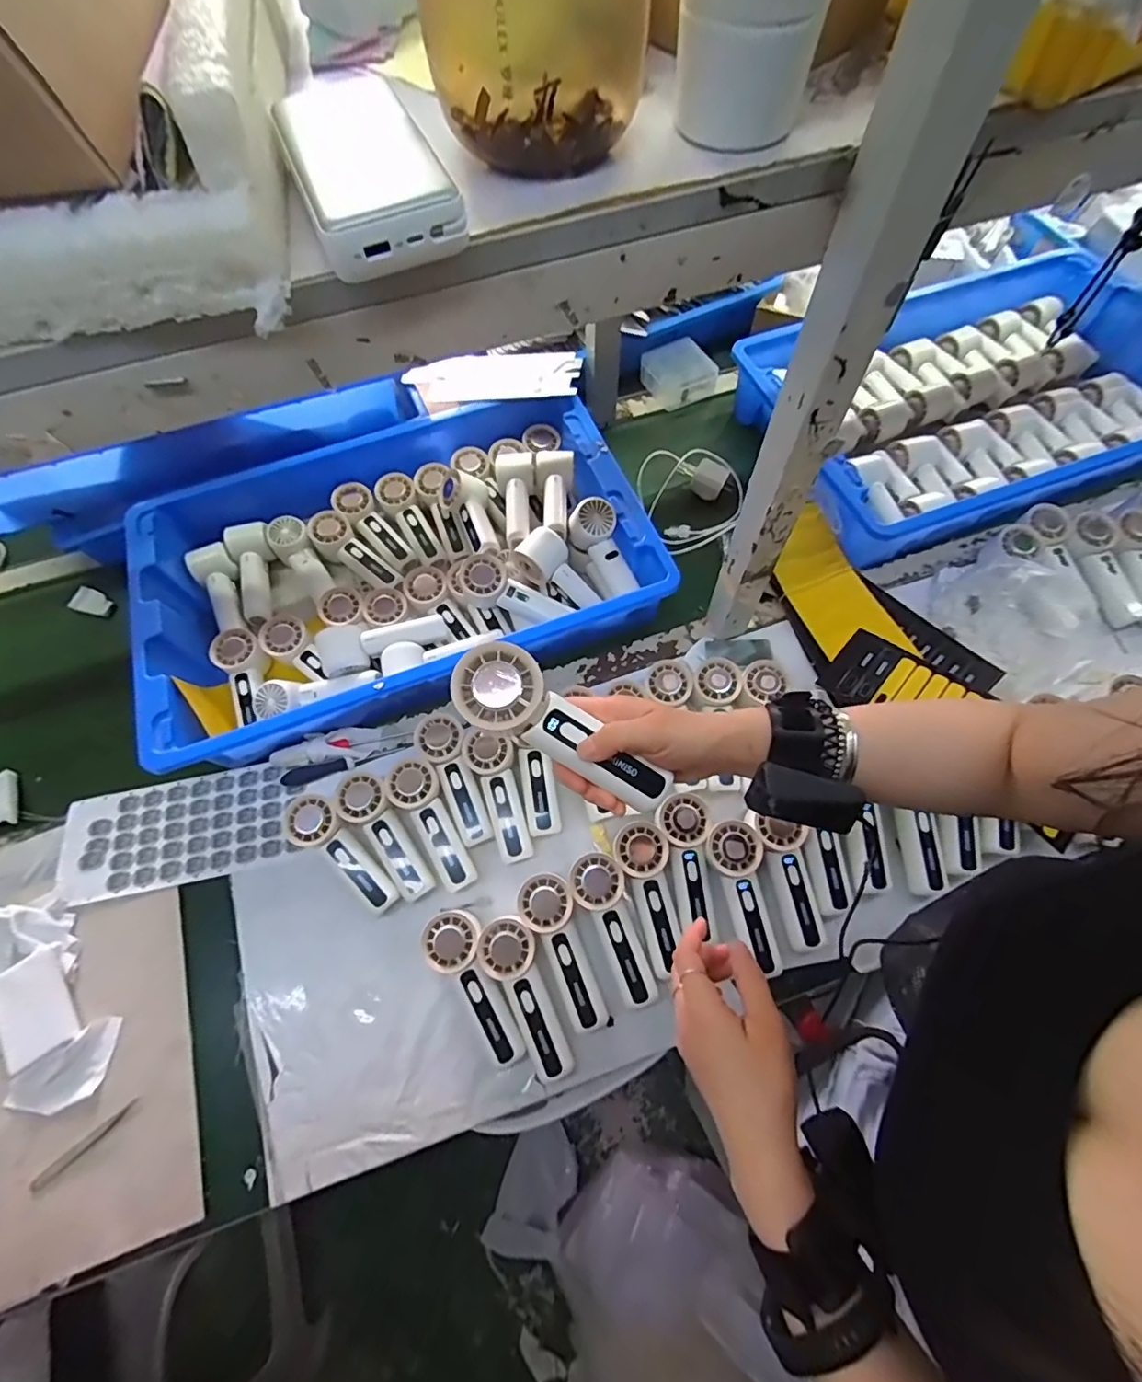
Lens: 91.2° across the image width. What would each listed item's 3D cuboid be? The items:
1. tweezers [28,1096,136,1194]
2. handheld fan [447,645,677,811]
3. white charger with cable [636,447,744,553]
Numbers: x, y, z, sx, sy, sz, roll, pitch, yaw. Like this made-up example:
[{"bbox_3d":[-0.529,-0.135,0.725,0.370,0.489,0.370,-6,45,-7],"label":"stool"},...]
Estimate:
[{"bbox_3d":[-0.468,0.437,0.537,0.100,0.008,0.011,-38,69,-14],"label":"tweezers"},{"bbox_3d":[-0.006,0.027,0.368,0.157,0.025,0.051,35,69,-6],"label":"handheld fan"},{"bbox_3d":[0.188,-0.285,0.823,0.147,0.052,0.153,-1,65,2],"label":"white charger with cable"}]

